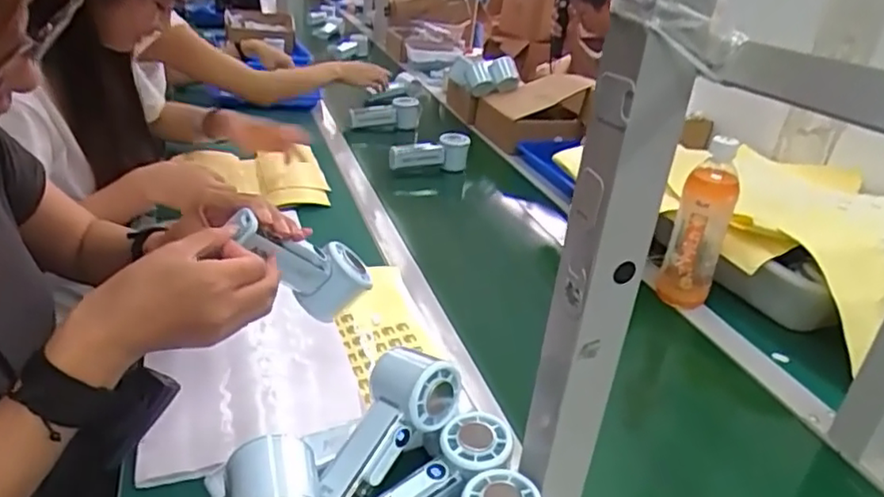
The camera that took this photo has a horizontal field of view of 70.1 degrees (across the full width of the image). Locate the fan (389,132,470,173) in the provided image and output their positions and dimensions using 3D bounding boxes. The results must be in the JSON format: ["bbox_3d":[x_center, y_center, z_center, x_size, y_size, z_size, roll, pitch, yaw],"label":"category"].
[{"bbox_3d":[-0.023,-0.171,1.173,0.154,0.079,0.047,-3,28,-18],"label":"fan"}]

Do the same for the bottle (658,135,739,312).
[{"bbox_3d":[0.325,-0.029,0.790,0.061,0.212,0.068,19,29,22],"label":"bottle"}]

